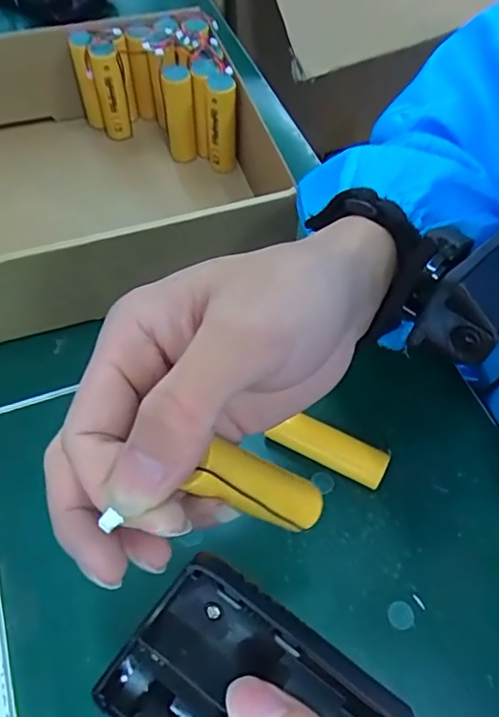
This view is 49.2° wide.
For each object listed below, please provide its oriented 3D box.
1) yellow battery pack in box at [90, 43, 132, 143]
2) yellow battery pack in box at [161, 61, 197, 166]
[{"bbox_3d":[-0.113,-0.215,0.449,0.020,0.078,0.020,-12,59,-9],"label":"yellow battery pack in box"},{"bbox_3d":[-0.055,-0.194,0.435,0.023,0.073,0.023,-2,58,-2],"label":"yellow battery pack in box"}]

